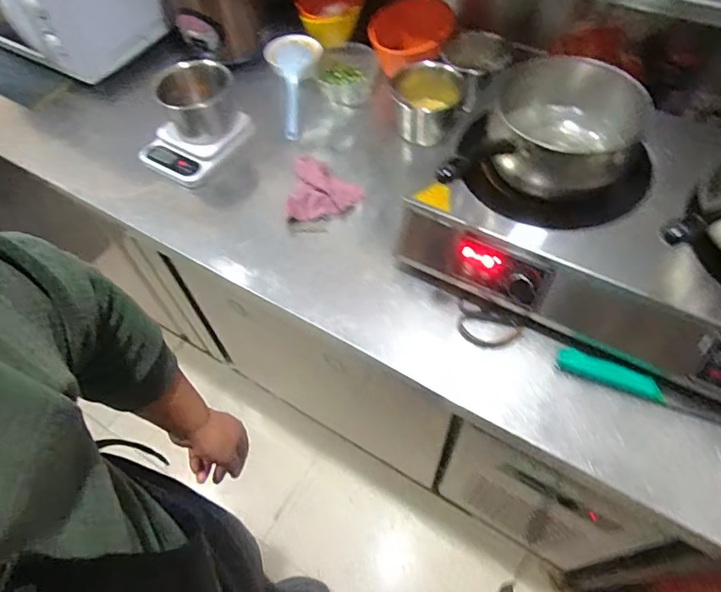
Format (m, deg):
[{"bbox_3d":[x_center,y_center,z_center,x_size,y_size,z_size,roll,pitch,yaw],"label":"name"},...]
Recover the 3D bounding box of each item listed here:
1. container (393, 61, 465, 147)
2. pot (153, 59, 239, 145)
[{"bbox_3d":[0.124,-0.356,0.958,0.132,0.113,0.101,7,58,8],"label":"container"},{"bbox_3d":[-0.304,-0.366,0.956,0.138,0.104,0.152,-21,58,-10],"label":"pot"}]

